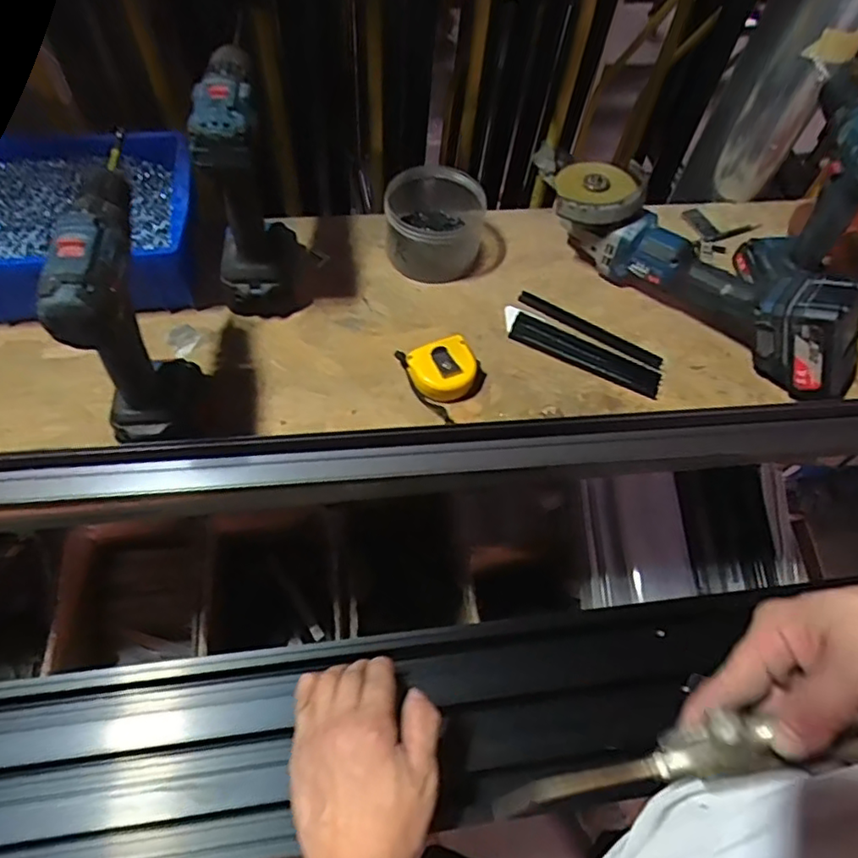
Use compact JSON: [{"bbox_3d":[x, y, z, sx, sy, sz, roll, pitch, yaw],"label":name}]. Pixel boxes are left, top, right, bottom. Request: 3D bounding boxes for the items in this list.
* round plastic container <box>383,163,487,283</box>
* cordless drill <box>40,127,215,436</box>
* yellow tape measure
[{"bbox_3d":[0.009,-0.243,0.704,0.109,0.075,0.114,2,57,-3],"label":"round plastic container"},{"bbox_3d":[-0.255,-0.088,0.512,0.072,0.214,0.149,-8,58,-10],"label":"cordless drill"},{"bbox_3d":[0.017,-0.062,0.624,0.074,0.035,0.086,-34,66,-23],"label":"yellow tape measure"}]

